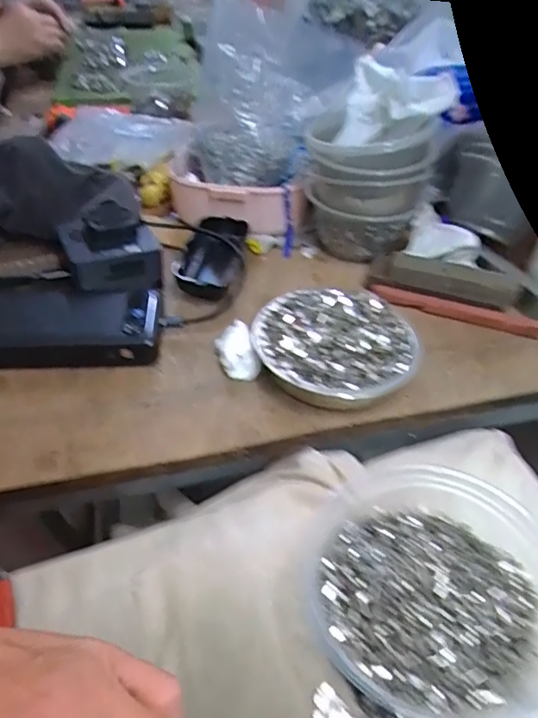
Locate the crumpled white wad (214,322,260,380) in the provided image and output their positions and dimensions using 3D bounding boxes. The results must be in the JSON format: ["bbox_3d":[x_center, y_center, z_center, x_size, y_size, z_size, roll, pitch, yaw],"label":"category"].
[{"bbox_3d":[-0.025,-0.006,0.398,0.025,0.026,0.043,-13,44,-16],"label":"crumpled white wad"}]

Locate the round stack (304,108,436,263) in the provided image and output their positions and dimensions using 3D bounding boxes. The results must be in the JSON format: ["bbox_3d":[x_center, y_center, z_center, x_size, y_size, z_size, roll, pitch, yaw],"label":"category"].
[{"bbox_3d":[0.090,-0.163,0.499,0.114,0.112,0.096,10,43,8],"label":"round stack"}]

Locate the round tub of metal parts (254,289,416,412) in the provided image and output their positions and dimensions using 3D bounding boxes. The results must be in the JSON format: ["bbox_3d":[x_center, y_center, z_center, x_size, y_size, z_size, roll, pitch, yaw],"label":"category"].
[{"bbox_3d":[0.050,-0.010,0.402,0.118,0.034,0.106,3,42,0],"label":"round tub of metal parts"}]

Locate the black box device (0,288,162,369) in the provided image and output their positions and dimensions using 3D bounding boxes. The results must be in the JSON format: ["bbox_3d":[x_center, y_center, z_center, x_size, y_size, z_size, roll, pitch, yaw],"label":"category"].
[{"bbox_3d":[-0.170,-0.028,0.411,0.168,0.026,0.069,2,42,-1],"label":"black box device"}]

